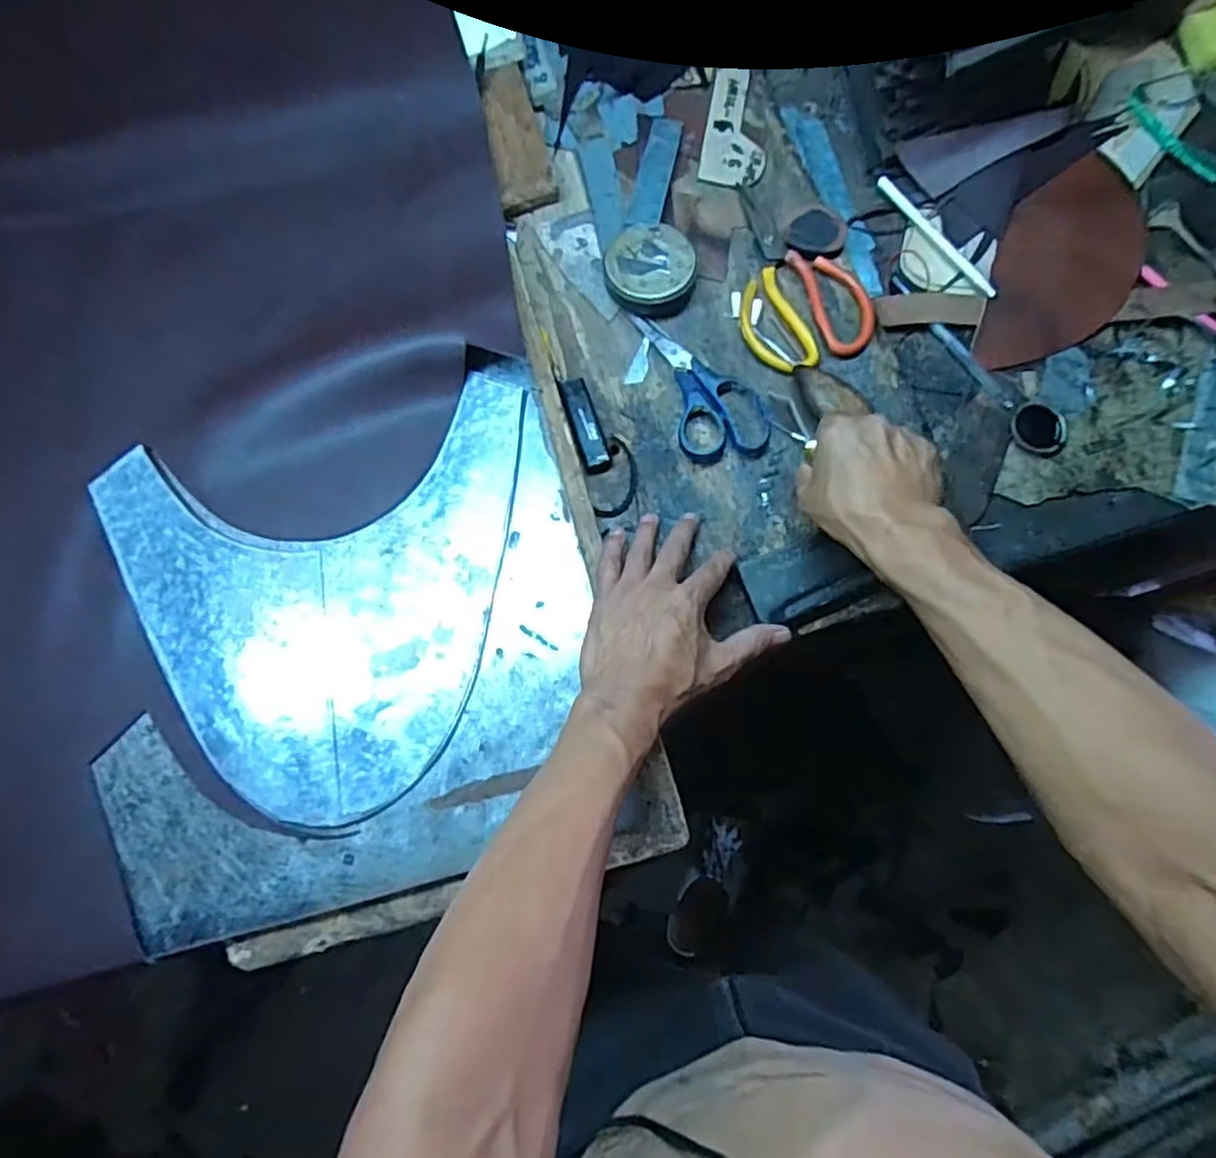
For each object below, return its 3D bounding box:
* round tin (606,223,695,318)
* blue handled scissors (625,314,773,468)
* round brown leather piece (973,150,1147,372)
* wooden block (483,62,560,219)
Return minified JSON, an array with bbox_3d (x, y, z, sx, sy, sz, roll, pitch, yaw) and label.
[{"bbox_3d":[0.035,-0.257,0.577,0.073,0.017,0.076,-2,79,-1],"label":"round tin"},{"bbox_3d":[0.076,-0.162,0.559,0.073,0.010,0.149,-23,78,-1],"label":"blue handled scissors"},{"bbox_3d":[0.387,-0.265,0.586,0.108,0.009,0.210,18,81,6],"label":"round brown leather piece"},{"bbox_3d":[-0.082,-0.398,0.623,0.049,0.021,0.141,-12,78,1],"label":"wooden block"}]

